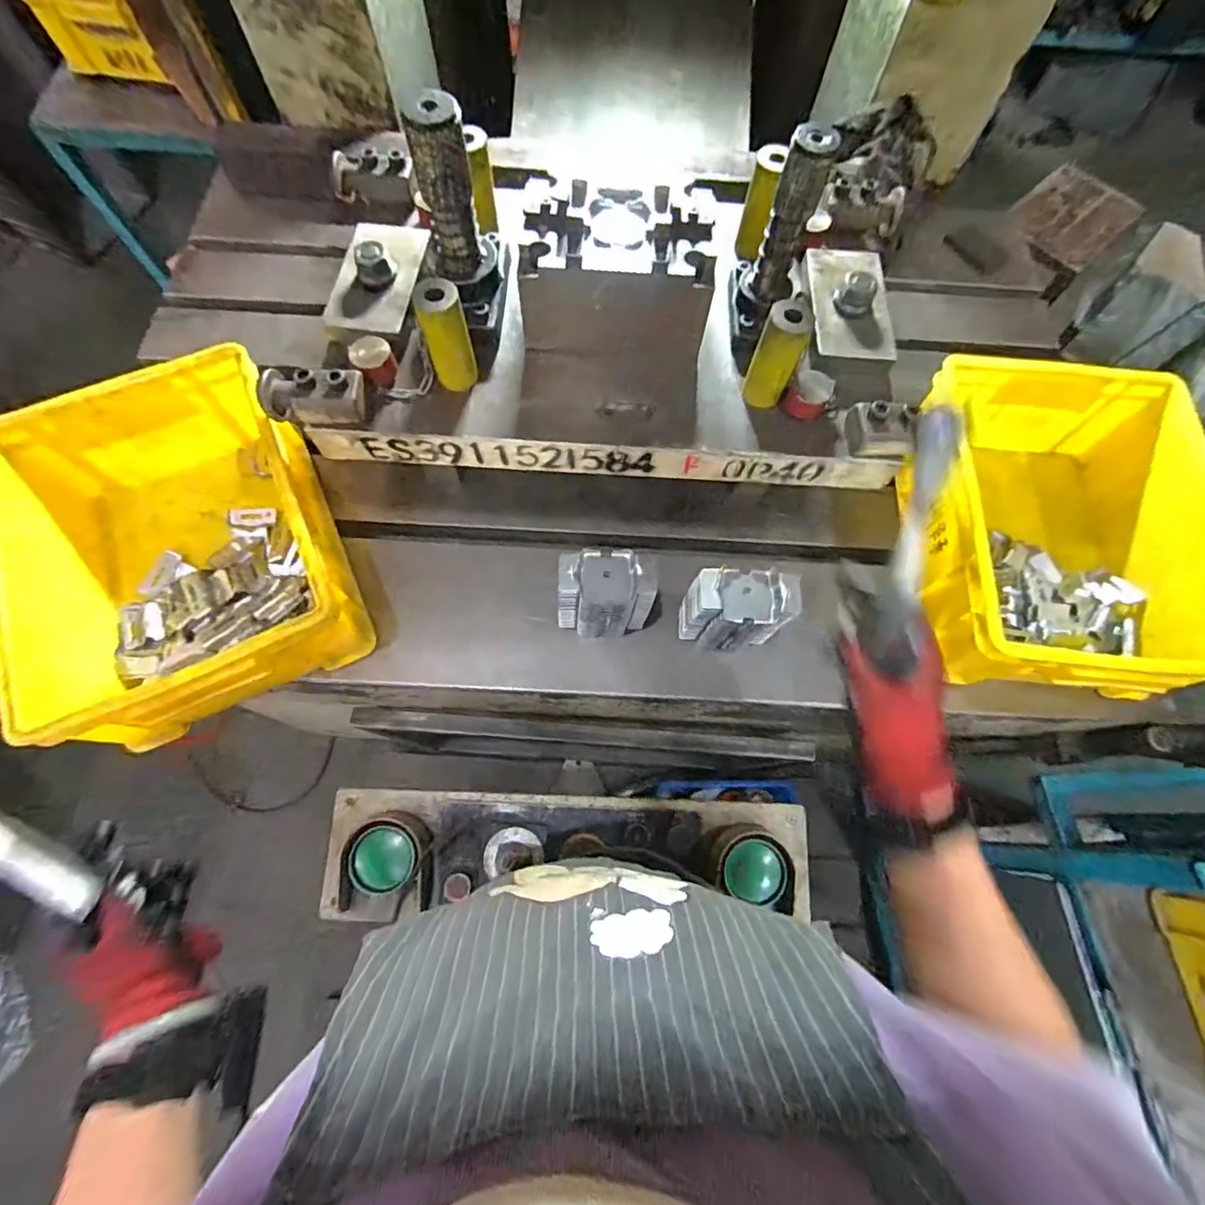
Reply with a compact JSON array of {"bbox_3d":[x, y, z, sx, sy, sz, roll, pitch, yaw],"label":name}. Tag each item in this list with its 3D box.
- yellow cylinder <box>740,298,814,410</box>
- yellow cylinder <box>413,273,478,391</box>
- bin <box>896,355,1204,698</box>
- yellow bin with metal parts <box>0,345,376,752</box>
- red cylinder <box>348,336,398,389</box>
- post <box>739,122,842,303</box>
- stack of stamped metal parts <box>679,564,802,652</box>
[{"bbox_3d":[0.163,-0.230,0.514,0.040,0.094,0.034,20,70,6],"label":"yellow cylinder"},{"bbox_3d":[-0.145,-0.247,0.515,0.042,0.093,0.040,-16,70,-8],"label":"yellow cylinder"},{"bbox_3d":[0.477,-0.073,0.599,0.259,0.153,0.335,4,69,-1],"label":"bin"},{"bbox_3d":[-0.417,-0.049,0.556,0.261,0.137,0.341,-24,72,-11],"label":"yellow bin with metal parts"},{"bbox_3d":[-0.221,-0.233,0.536,0.038,0.034,0.034,-22,71,-10],"label":"red cylinder"},{"bbox_3d":[0.170,-0.347,0.503,0.045,0.143,0.036,20,70,6],"label":"post"},{"bbox_3d":[0.127,0.010,0.538,0.101,0.109,0.052,8,69,1],"label":"stack of stamped metal parts"}]

